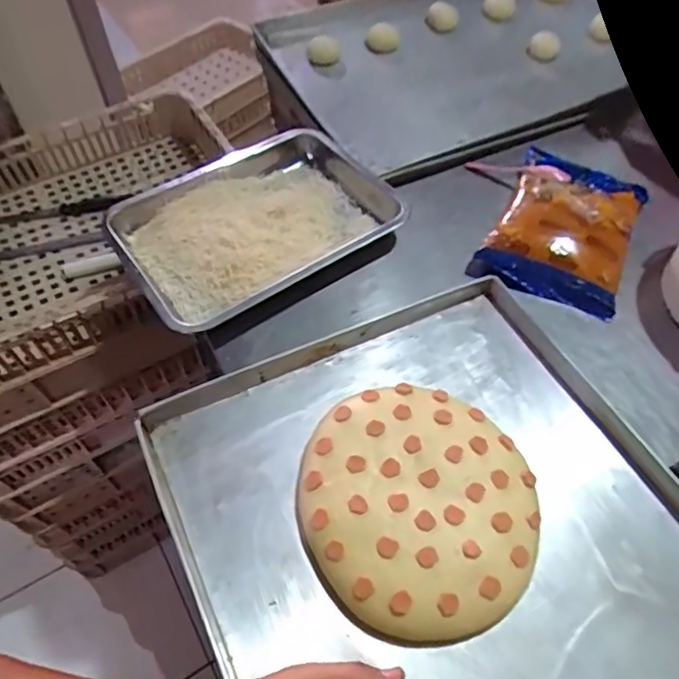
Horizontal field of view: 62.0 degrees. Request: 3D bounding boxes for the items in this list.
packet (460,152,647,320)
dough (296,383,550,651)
[{"bbox_3d":[0.307,-0.168,0.763,0.185,0.062,0.262,20,57,15],"label":"packet"},{"bbox_3d":[0.075,0.150,0.537,0.213,0.036,0.229,0,54,0],"label":"dough"}]

